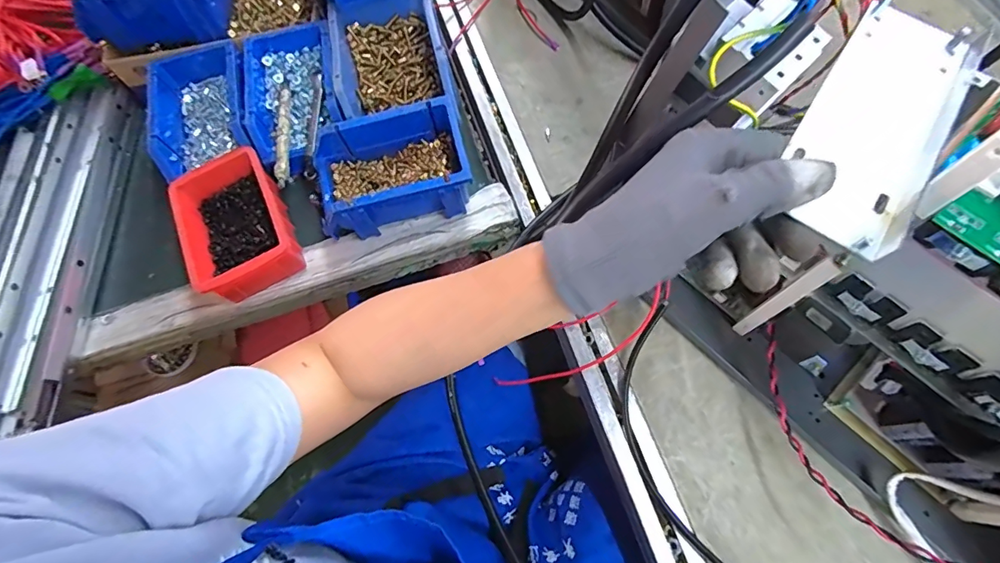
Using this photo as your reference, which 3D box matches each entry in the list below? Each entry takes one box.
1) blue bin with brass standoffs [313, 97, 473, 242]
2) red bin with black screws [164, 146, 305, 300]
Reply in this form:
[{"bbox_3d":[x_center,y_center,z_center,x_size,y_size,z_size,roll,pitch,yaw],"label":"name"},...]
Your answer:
[{"bbox_3d":[-0.114,-0.115,0.494,0.159,0.071,0.105,-13,68,0],"label":"blue bin with brass standoffs"},{"bbox_3d":[-0.276,-0.058,0.494,0.100,0.055,0.150,-28,69,-6],"label":"red bin with black screws"}]

